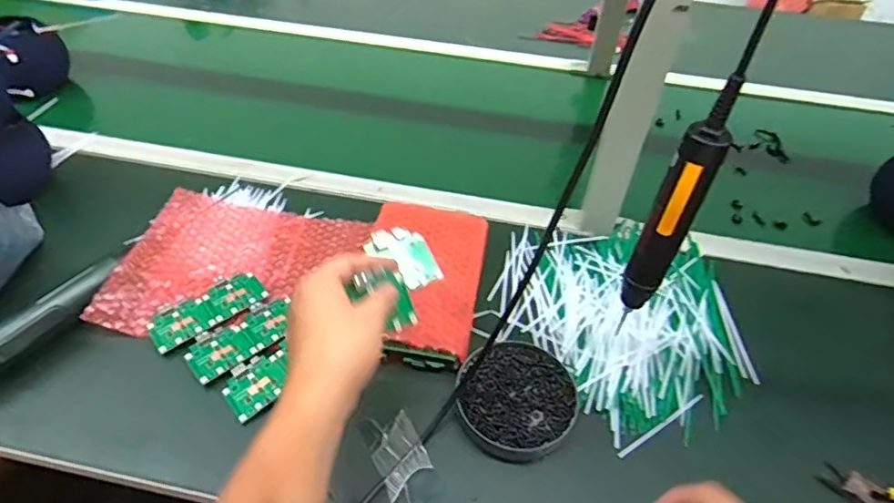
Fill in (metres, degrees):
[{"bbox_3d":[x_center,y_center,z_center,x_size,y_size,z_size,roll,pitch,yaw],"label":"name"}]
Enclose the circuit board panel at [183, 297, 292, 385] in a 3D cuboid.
[{"bbox_3d":[-0.208,0.086,0.564,0.110,0.004,0.054,-31,54,-29],"label":"circuit board panel"}]

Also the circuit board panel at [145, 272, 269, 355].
[{"bbox_3d":[-0.255,0.057,0.585,0.117,0.007,0.057,-30,54,-29],"label":"circuit board panel"}]

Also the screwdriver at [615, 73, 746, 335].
[{"bbox_3d":[0.174,-0.023,0.433,0.032,0.226,0.032,26,49,21],"label":"screwdriver"}]

